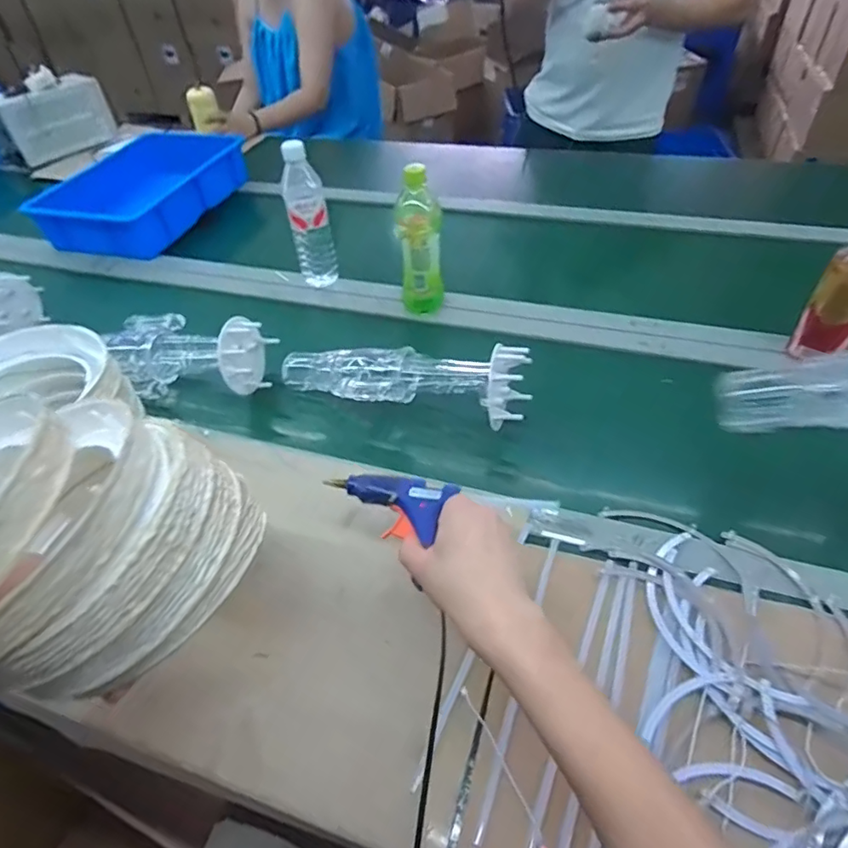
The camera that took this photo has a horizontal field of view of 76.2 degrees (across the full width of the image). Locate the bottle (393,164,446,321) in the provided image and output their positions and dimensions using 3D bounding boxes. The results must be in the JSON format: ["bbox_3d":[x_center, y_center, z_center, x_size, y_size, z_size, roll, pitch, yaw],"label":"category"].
[{"bbox_3d":[-0.005,-0.258,0.806,0.063,0.226,0.054,-3,46,4],"label":"bottle"}]

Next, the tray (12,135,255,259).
[{"bbox_3d":[-0.601,-0.524,1.212,0.281,0.127,0.458,10,49,16],"label":"tray"}]

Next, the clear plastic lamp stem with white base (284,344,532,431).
[{"bbox_3d":[-0.037,-0.058,0.690,0.330,0.081,0.078,5,47,15],"label":"clear plastic lamp stem with white base"}]

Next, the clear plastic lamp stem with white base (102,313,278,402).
[{"bbox_3d":[-0.337,-0.098,0.756,0.222,0.088,0.108,6,48,12],"label":"clear plastic lamp stem with white base"}]

